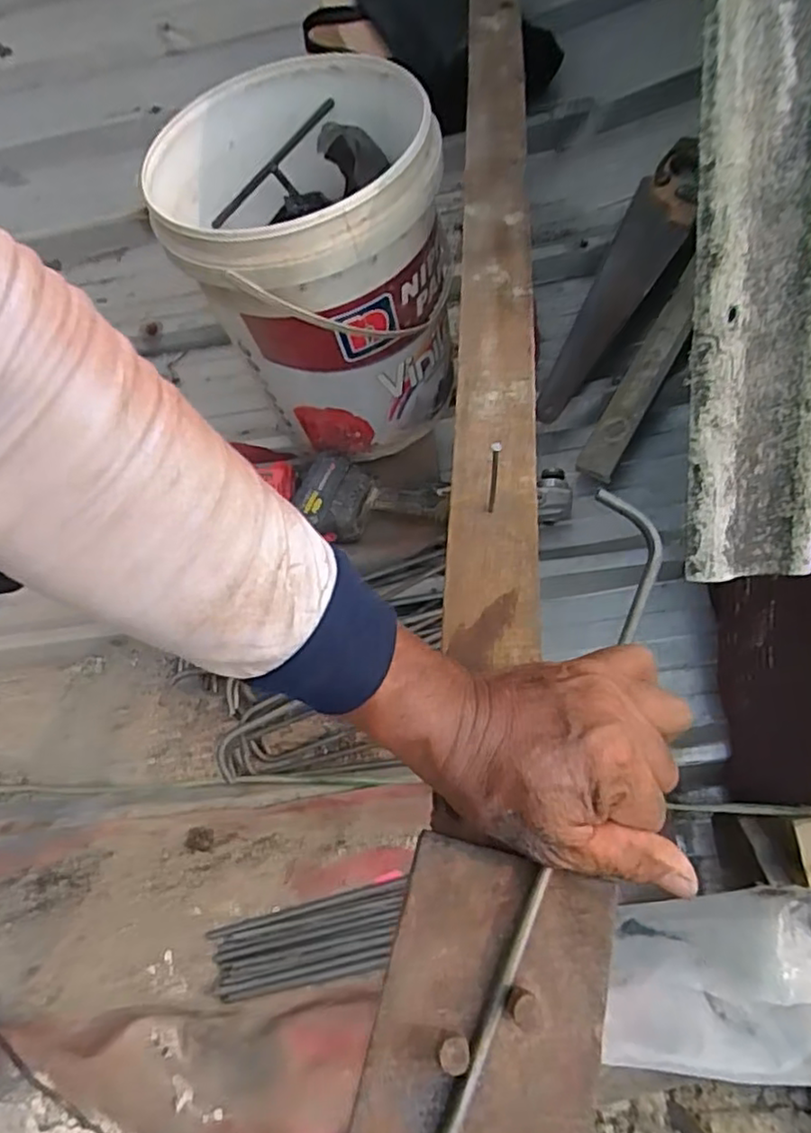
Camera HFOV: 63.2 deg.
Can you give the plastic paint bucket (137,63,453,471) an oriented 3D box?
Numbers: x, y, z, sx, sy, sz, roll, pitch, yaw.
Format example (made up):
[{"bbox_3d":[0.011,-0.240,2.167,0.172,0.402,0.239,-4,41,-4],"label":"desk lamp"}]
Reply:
[{"bbox_3d":[-0.115,-0.357,0.803,0.298,0.351,0.352,-22,72,-10],"label":"plastic paint bucket"}]

